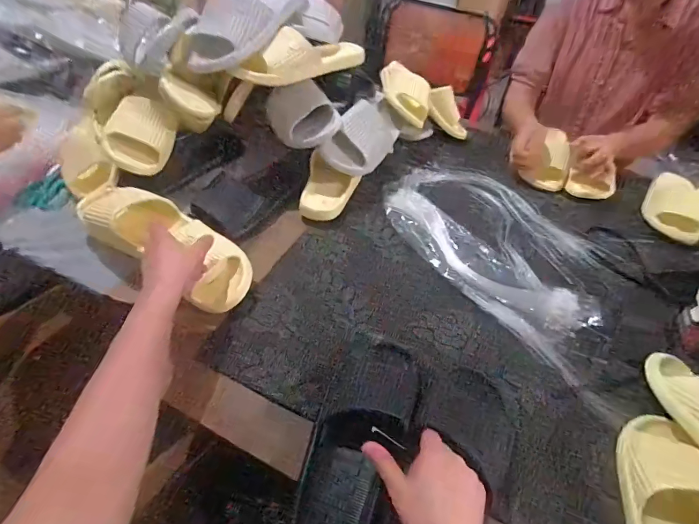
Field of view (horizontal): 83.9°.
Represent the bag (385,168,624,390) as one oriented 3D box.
[{"bbox_3d":[0.276,-0.048,0.733,0.302,0.021,0.437,-31,58,-29],"label":"bag"}]

